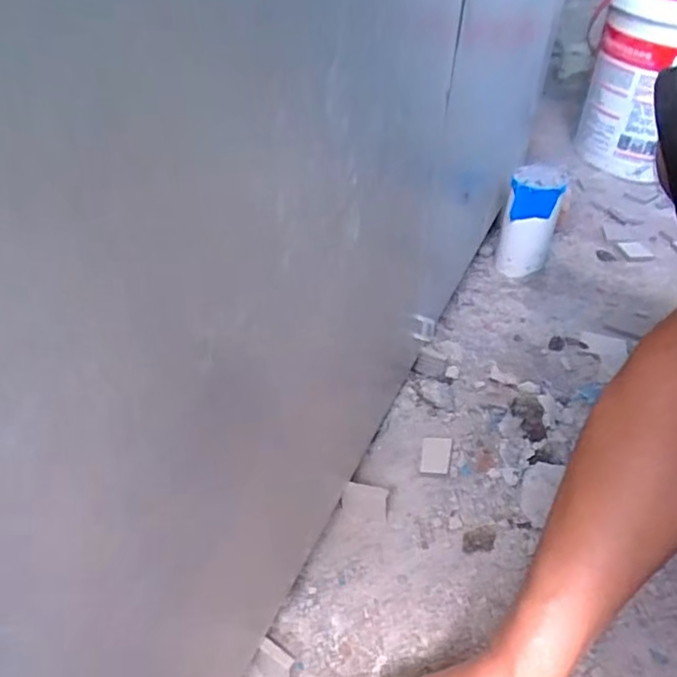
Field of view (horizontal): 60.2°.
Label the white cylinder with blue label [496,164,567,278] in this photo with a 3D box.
[{"bbox_3d":[0.287,-0.171,0.890,0.070,0.160,0.079,15,43,14],"label":"white cylinder with blue label"}]

